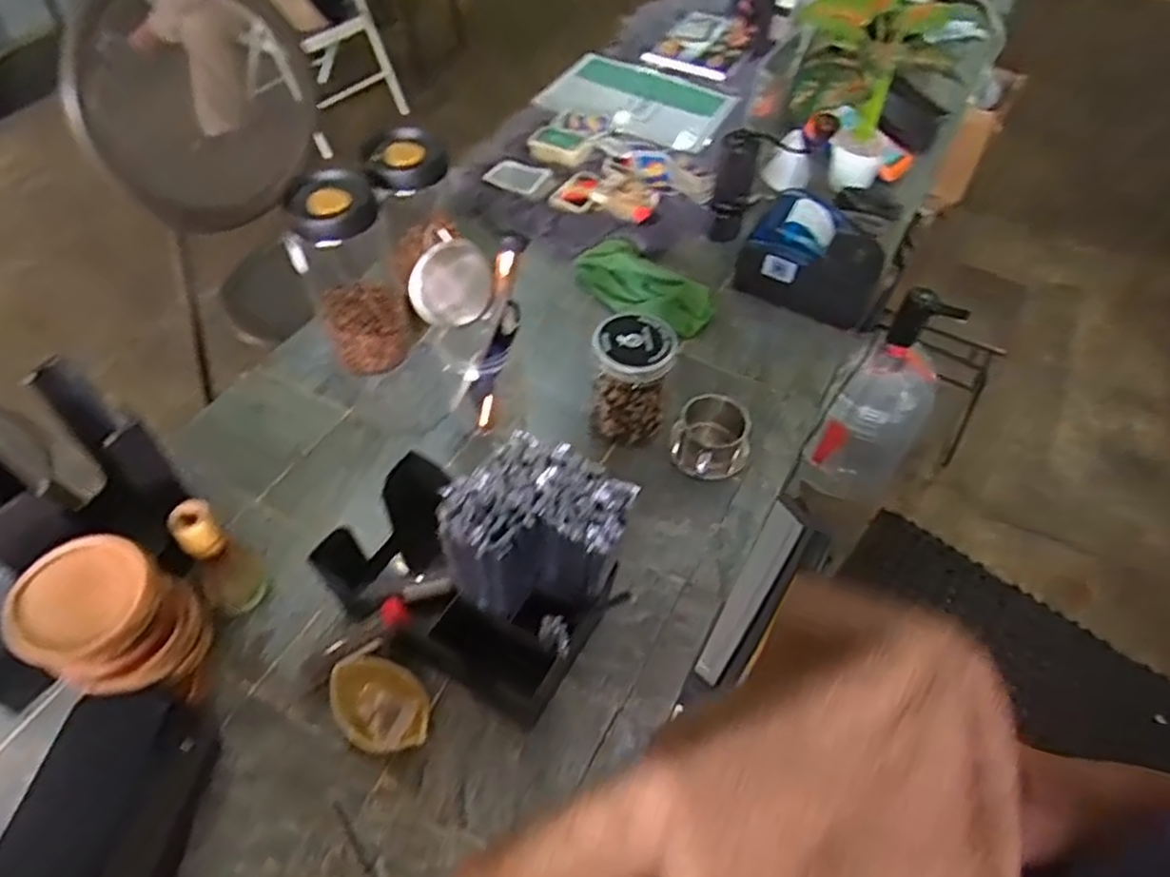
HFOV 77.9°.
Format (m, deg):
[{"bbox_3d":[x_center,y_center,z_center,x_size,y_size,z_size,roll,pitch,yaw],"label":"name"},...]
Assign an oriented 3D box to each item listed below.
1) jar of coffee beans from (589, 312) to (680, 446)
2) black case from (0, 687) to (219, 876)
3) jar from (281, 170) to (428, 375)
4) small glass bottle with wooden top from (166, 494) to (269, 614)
[{"bbox_3d":[0.052,-0.070,0.800,0.085,0.110,0.088,1,53,-2],"label":"jar of coffee beans"},{"bbox_3d":[-0.371,0.289,0.563,0.115,0.050,0.175,3,53,0],"label":"black case"},{"bbox_3d":[-0.265,-0.186,0.828,0.105,0.243,0.113,1,53,-2],"label":"jar"},{"bbox_3d":[-0.334,0.117,0.667,0.055,0.147,0.046,-37,63,-26],"label":"small glass bottle with wooden top"}]

